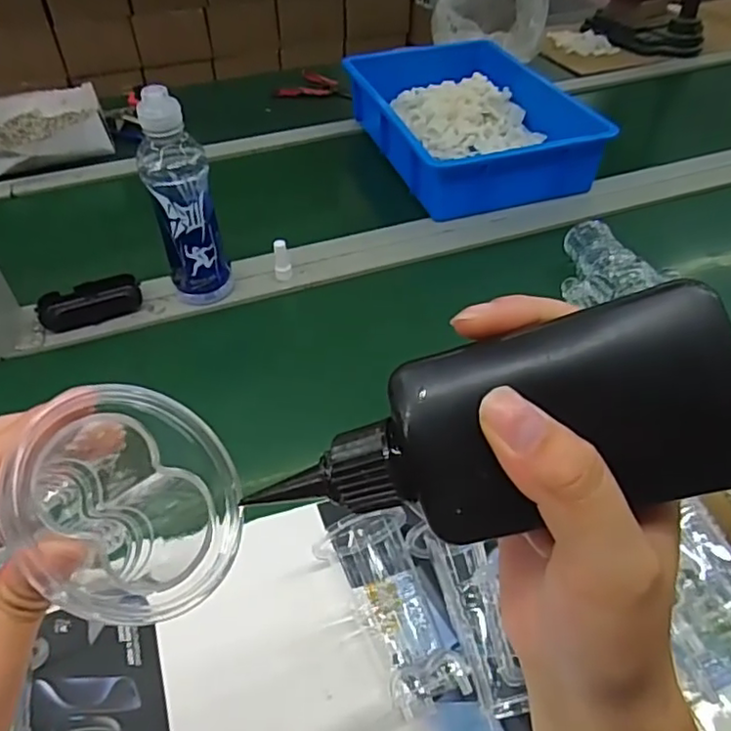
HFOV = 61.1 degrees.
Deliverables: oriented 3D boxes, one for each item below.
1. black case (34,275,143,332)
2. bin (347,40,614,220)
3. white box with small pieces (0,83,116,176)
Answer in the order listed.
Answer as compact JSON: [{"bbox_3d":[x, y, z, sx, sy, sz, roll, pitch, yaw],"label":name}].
[{"bbox_3d":[-0.318,-0.072,0.719,0.111,0.031,0.043,-18,46,-16],"label":"black case"},{"bbox_3d":[0.164,-0.381,0.963,0.292,0.093,0.391,-13,45,-11],"label":"bin"},{"bbox_3d":[-0.538,-0.397,1.027,0.201,0.050,0.215,-19,47,-17],"label":"white box with small pieces"}]

